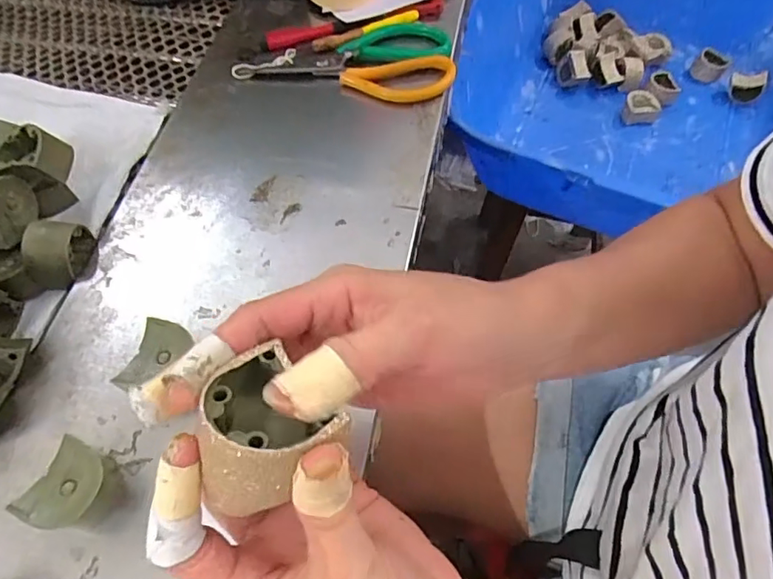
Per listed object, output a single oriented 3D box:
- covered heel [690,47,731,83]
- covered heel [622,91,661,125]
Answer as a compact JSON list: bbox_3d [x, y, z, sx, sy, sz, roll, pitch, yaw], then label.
[{"bbox_3d":[0.537,-0.371,0.873,0.050,0.032,0.050,33,66,18],"label":"covered heel"},{"bbox_3d":[0.394,-0.281,0.812,0.051,0.032,0.040,4,61,3],"label":"covered heel"}]

